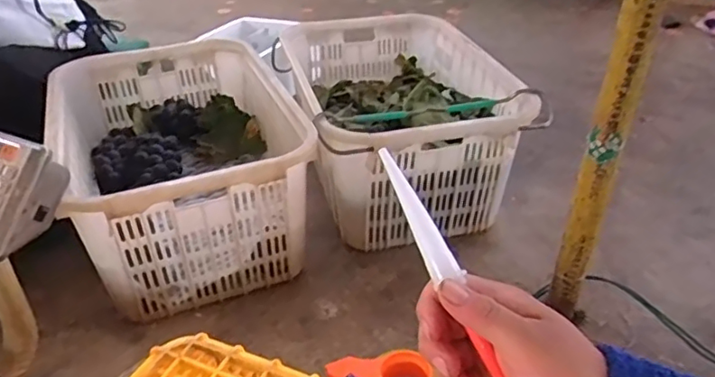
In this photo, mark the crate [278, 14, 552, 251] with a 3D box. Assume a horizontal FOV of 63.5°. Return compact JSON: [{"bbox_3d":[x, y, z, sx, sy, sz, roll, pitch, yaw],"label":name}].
[{"bbox_3d":[0.076,-0.146,1.266,0.417,0.287,0.540,-8,35,-12],"label":"crate"}]

